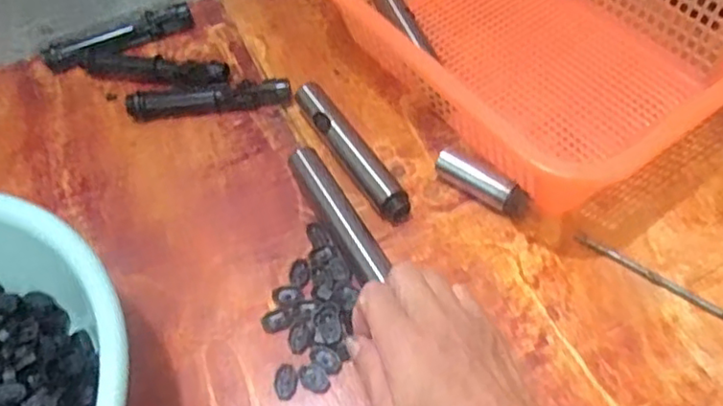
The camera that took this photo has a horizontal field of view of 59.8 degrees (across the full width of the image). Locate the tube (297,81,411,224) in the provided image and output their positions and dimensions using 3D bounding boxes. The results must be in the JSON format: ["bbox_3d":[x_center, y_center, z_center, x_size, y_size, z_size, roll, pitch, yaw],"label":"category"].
[{"bbox_3d":[-0.010,-0.045,0.520,0.025,0.021,0.155,-30,59,-14],"label":"tube"}]

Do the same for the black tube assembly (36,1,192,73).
[{"bbox_3d":[-0.233,-0.160,0.611,0.142,0.028,0.023,-27,59,-13],"label":"black tube assembly"}]

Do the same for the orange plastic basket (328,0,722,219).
[{"bbox_3d":[0.137,-0.152,0.534,0.253,0.093,0.338,-38,61,-19],"label":"orange plastic basket"}]

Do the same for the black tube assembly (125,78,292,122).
[{"bbox_3d":[-0.135,-0.092,0.561,0.143,0.029,0.019,-8,56,0],"label":"black tube assembly"}]

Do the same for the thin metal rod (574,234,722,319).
[{"bbox_3d":[0.206,0.051,0.442,0.116,0.004,0.008,32,65,23],"label":"thin metal rod"}]

